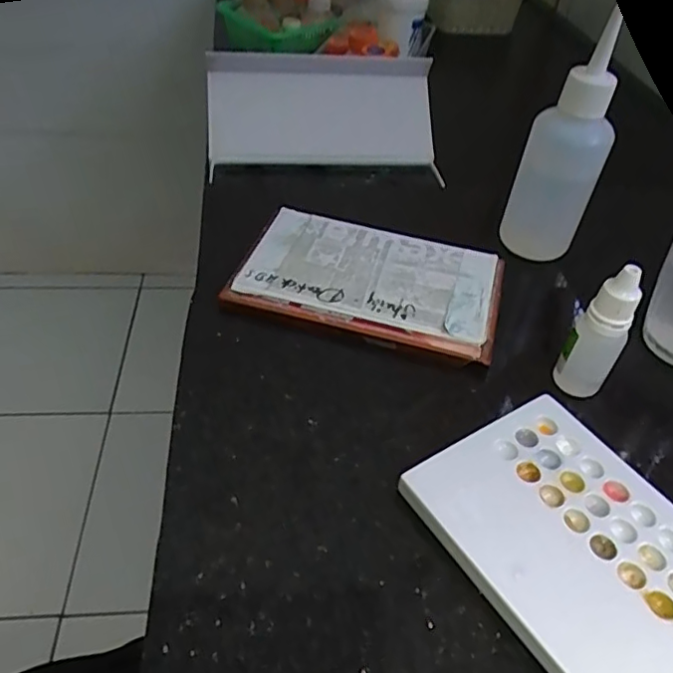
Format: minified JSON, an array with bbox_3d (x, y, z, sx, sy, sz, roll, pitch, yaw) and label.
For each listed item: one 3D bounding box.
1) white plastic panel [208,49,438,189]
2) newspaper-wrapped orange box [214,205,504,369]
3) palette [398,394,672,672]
[{"bbox_3d":[-0.012,-0.214,0.567,0.214,0.074,0.112,0,44,-6],"label":"white plastic panel"},{"bbox_3d":[0.022,-0.036,0.356,0.148,0.011,0.087,13,47,9],"label":"newspaper-wrapped orange box"},{"bbox_3d":[0.109,0.094,0.239,0.093,0.010,0.151,-26,53,-25],"label":"palette"}]

